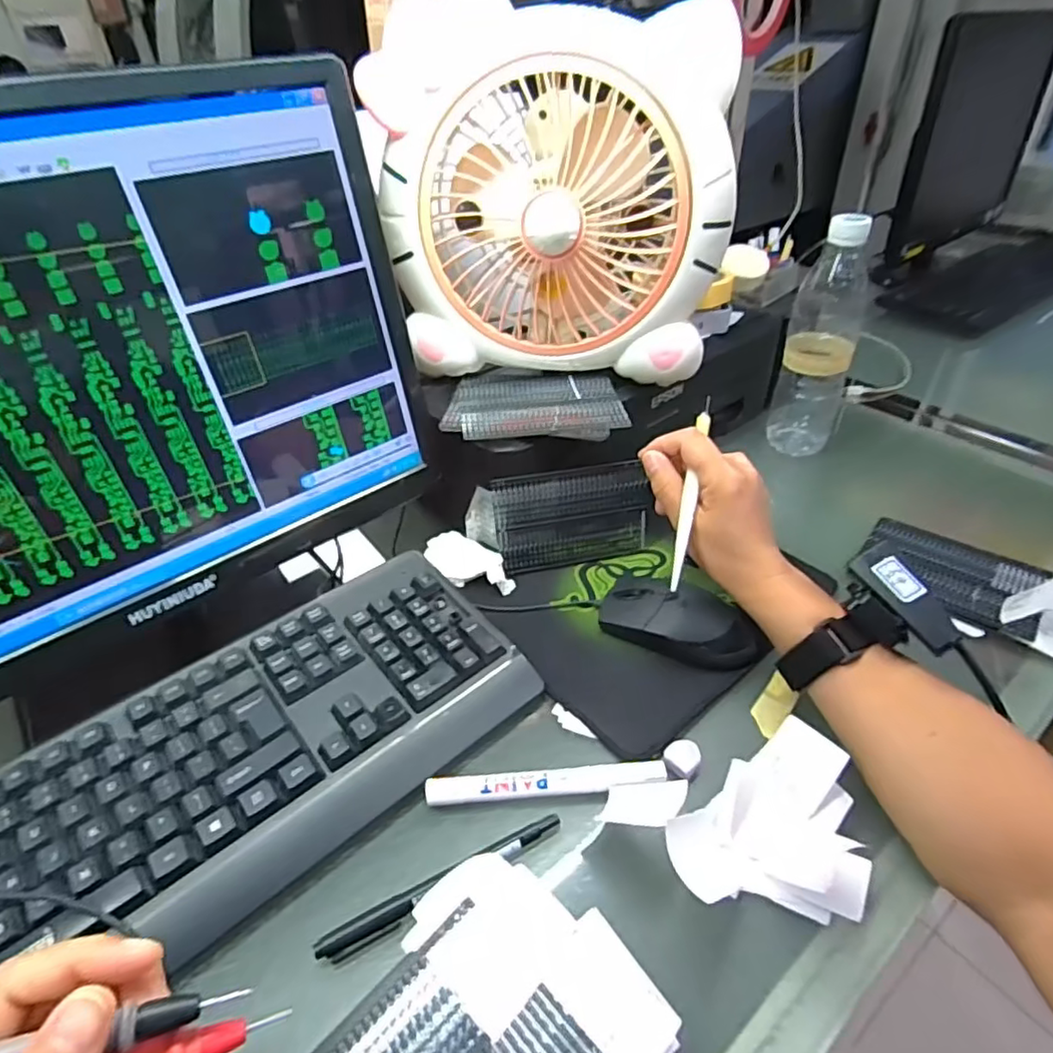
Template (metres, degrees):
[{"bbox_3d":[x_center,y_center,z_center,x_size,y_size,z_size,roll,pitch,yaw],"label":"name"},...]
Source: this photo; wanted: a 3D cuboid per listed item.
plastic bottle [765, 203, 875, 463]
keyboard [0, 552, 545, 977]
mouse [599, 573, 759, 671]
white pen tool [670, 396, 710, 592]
[{"bbox_3d":[0.295,-0.180,0.627,0.063,0.240,0.058,13,41,19],"label":"plastic bottle"},{"bbox_3d":[-0.202,0.159,0.365,0.435,0.039,0.158,-29,46,-30],"label":"keyboard"},{"bbox_3d":[0.112,0.069,0.464,0.116,0.034,0.052,17,42,22],"label":"mouse"},{"bbox_3d":[0.114,-0.027,0.429,0.010,0.006,0.150,10,67,15],"label":"white pen tool"}]

